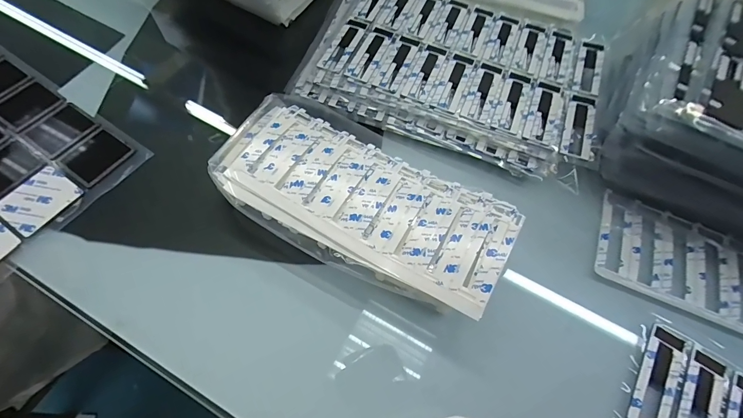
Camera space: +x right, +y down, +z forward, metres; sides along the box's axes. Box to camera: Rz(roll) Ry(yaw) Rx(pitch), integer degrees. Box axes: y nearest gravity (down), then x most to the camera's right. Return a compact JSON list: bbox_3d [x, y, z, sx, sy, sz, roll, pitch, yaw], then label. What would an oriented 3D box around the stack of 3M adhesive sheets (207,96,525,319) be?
[{"bbox_3d":[-0.011,-0.011,0.303,0.253,0.033,0.111,29,67,10],"label":"stack of 3M adhesive sheets"}]

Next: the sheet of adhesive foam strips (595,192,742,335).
[{"bbox_3d":[0.323,0.063,0.318,0.226,0.014,0.090,24,64,8],"label":"sheet of adhesive foam strips"}]

